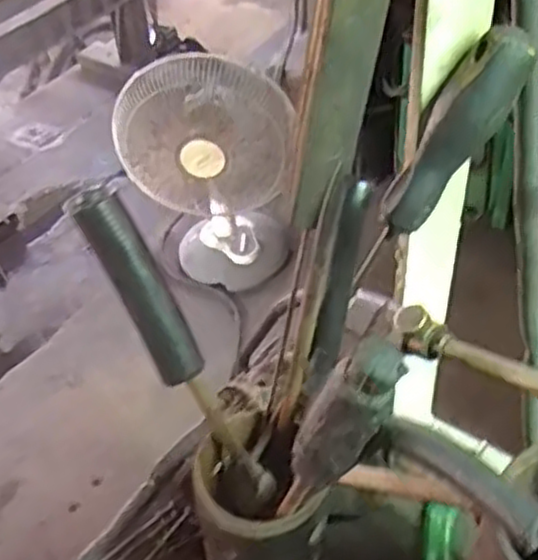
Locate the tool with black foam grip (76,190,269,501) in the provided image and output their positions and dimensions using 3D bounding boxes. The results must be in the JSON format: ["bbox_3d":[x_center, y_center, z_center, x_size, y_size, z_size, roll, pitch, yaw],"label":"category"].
[{"bbox_3d":[-0.052,0.043,0.438,0.025,0.215,0.018,-39,25,-29],"label":"tool with black foam grip"}]

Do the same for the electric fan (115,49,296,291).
[{"bbox_3d":[-0.141,-0.271,1.888,0.413,0.614,0.291,-7,46,-2],"label":"electric fan"}]

